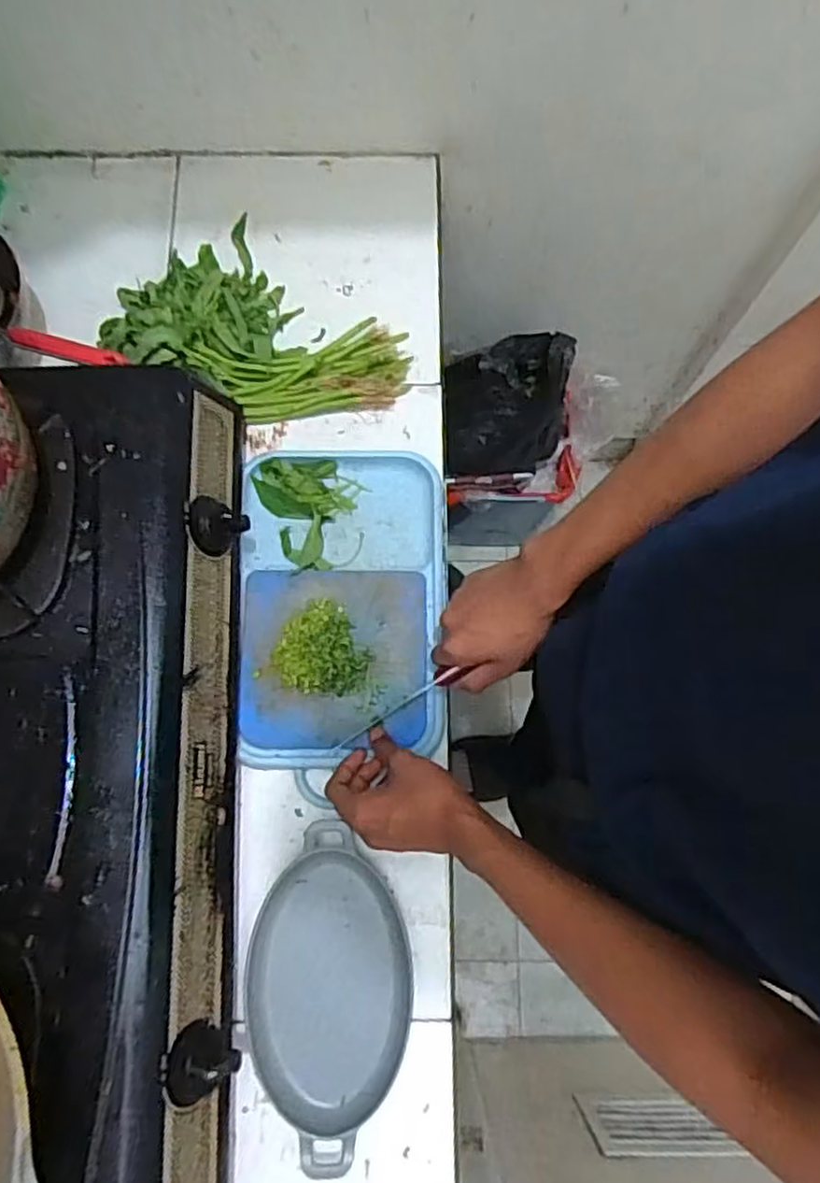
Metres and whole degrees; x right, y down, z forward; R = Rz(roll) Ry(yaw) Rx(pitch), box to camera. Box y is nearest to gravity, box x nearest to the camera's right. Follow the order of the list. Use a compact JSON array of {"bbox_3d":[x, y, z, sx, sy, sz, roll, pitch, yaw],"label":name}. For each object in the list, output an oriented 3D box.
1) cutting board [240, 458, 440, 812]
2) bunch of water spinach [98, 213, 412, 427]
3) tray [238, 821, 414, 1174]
[{"bbox_3d":[-0.064,0.009,0.686,0.189,0.036,0.304,-1,75,-1],"label":"cutting board"},{"bbox_3d":[-0.157,-0.265,0.735,0.287,0.066,0.192,34,77,8],"label":"bunch of water spinach"},{"bbox_3d":[-0.070,0.329,0.610,0.133,0.029,0.248,-1,75,-1],"label":"tray"}]

